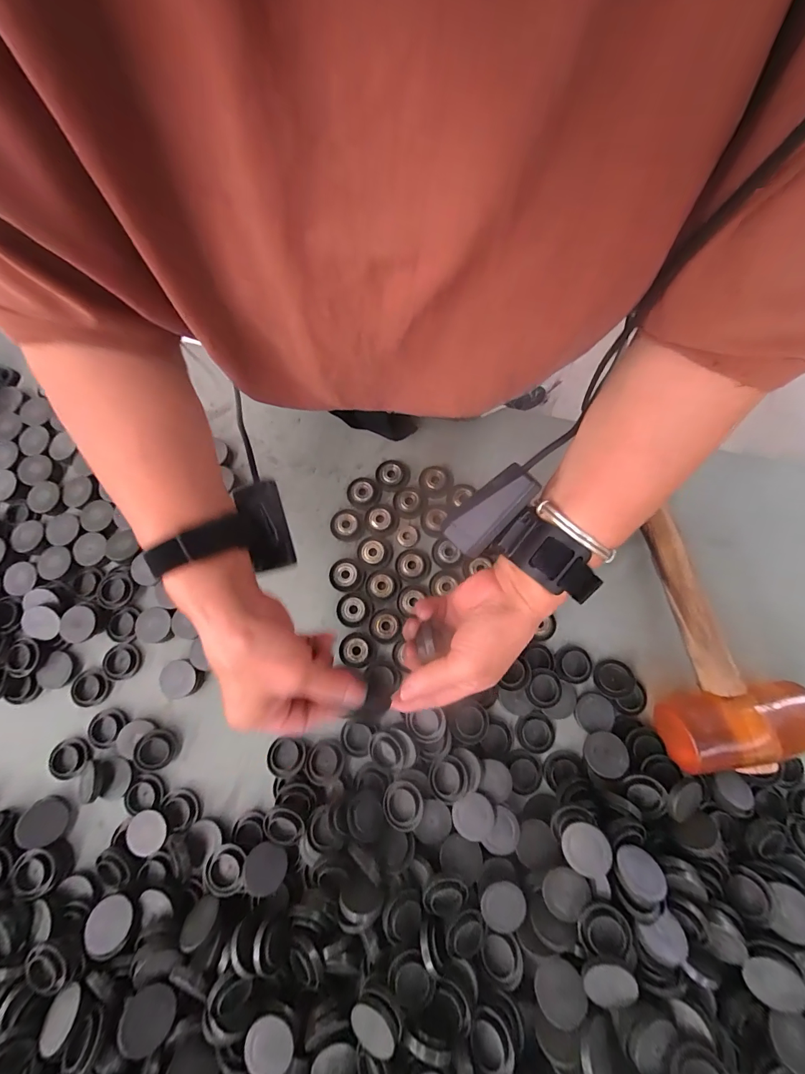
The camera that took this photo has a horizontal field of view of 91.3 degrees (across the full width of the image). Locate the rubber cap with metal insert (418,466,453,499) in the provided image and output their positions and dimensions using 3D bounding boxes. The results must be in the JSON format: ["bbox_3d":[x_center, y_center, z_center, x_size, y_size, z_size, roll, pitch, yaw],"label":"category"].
[{"bbox_3d":[0.034,-0.055,0.398,0.033,0.009,0.030,0,76,2],"label":"rubber cap with metal insert"}]

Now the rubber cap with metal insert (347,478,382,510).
[{"bbox_3d":[-0.039,-0.045,0.395,0.032,0.010,0.028,-22,76,-4],"label":"rubber cap with metal insert"}]

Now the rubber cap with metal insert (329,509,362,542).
[{"bbox_3d":[-0.057,-0.013,0.391,0.030,0.012,0.031,0,76,2],"label":"rubber cap with metal insert"}]

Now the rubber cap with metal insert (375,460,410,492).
[{"bbox_3d":[-0.010,-0.063,0.398,0.034,0.011,0.033,0,76,2],"label":"rubber cap with metal insert"}]

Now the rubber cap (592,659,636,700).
[{"bbox_3d":[0.184,0.124,0.343,0.031,0.008,0.031,-7,74,25],"label":"rubber cap"}]

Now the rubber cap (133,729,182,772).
[{"bbox_3d":[-0.214,0.186,0.344,0.033,0.008,0.033,9,66,-22],"label":"rubber cap"}]

